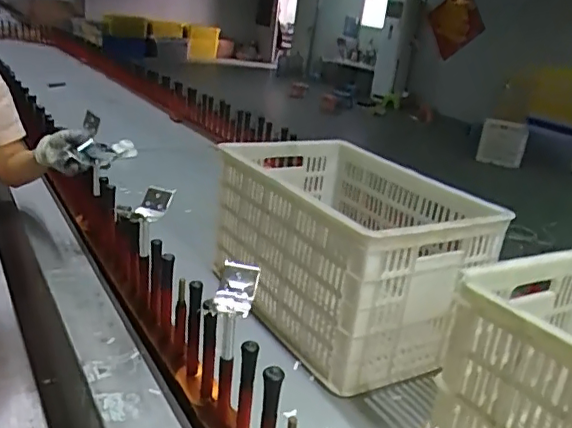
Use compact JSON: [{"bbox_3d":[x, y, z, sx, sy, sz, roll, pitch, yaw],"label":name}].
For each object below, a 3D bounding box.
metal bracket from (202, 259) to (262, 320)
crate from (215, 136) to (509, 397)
[{"bbox_3d":[-0.066,0.093,0.689,0.055,0.038,0.083,6,19,4],"label":"metal bracket"},{"bbox_3d":[0.104,0.062,1.007,0.312,0.277,0.468,-9,23,-36],"label":"crate"}]

